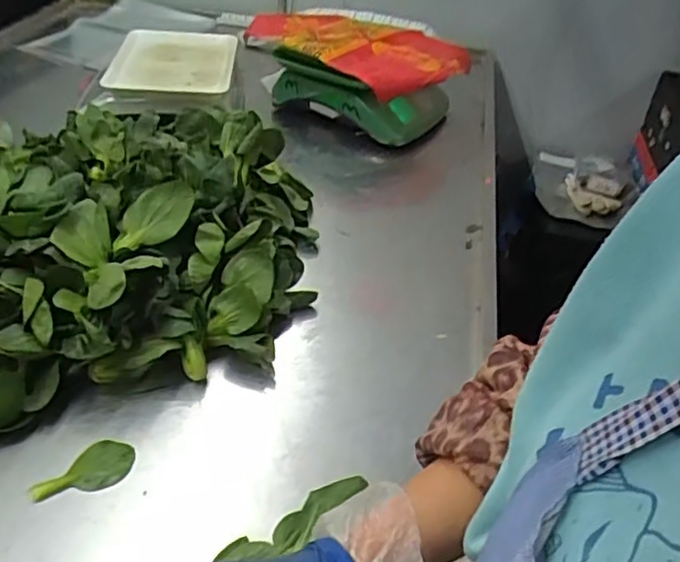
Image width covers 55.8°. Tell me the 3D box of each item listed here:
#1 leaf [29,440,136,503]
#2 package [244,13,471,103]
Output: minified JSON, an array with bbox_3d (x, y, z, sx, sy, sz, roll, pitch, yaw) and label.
[{"bbox_3d":[-0.234,0.173,0.584,0.090,0.005,0.044,-15,43,-27],"label":"leaf"},{"bbox_3d":[0.037,-0.460,1.238,0.306,0.051,0.367,-29,46,-32],"label":"package"}]

